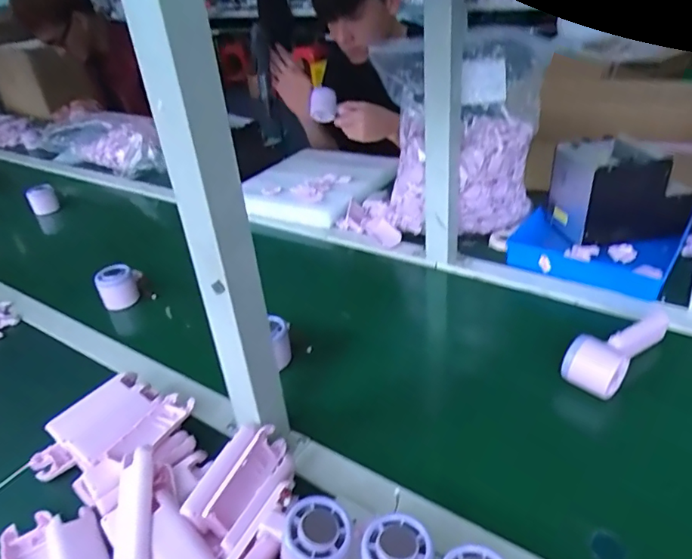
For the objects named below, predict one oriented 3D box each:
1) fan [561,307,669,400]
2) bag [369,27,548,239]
[{"bbox_3d":[0.329,0.075,0.624,0.161,0.057,0.055,-29,39,-32],"label":"fan"},{"bbox_3d":[0.184,-0.222,0.856,0.255,0.309,0.154,4,34,15],"label":"bag"}]

